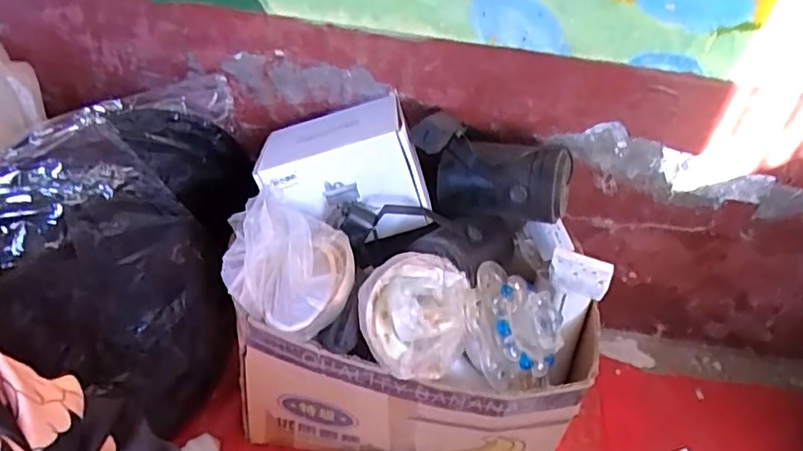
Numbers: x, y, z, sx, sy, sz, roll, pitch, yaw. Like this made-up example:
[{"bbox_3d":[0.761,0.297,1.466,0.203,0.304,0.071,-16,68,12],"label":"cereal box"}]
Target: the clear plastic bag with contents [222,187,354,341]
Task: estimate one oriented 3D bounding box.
[{"bbox_3d":[-0.134,0.038,0.663,0.169,0.123,0.102,26,46,19],"label":"clear plastic bag with contents"}]

